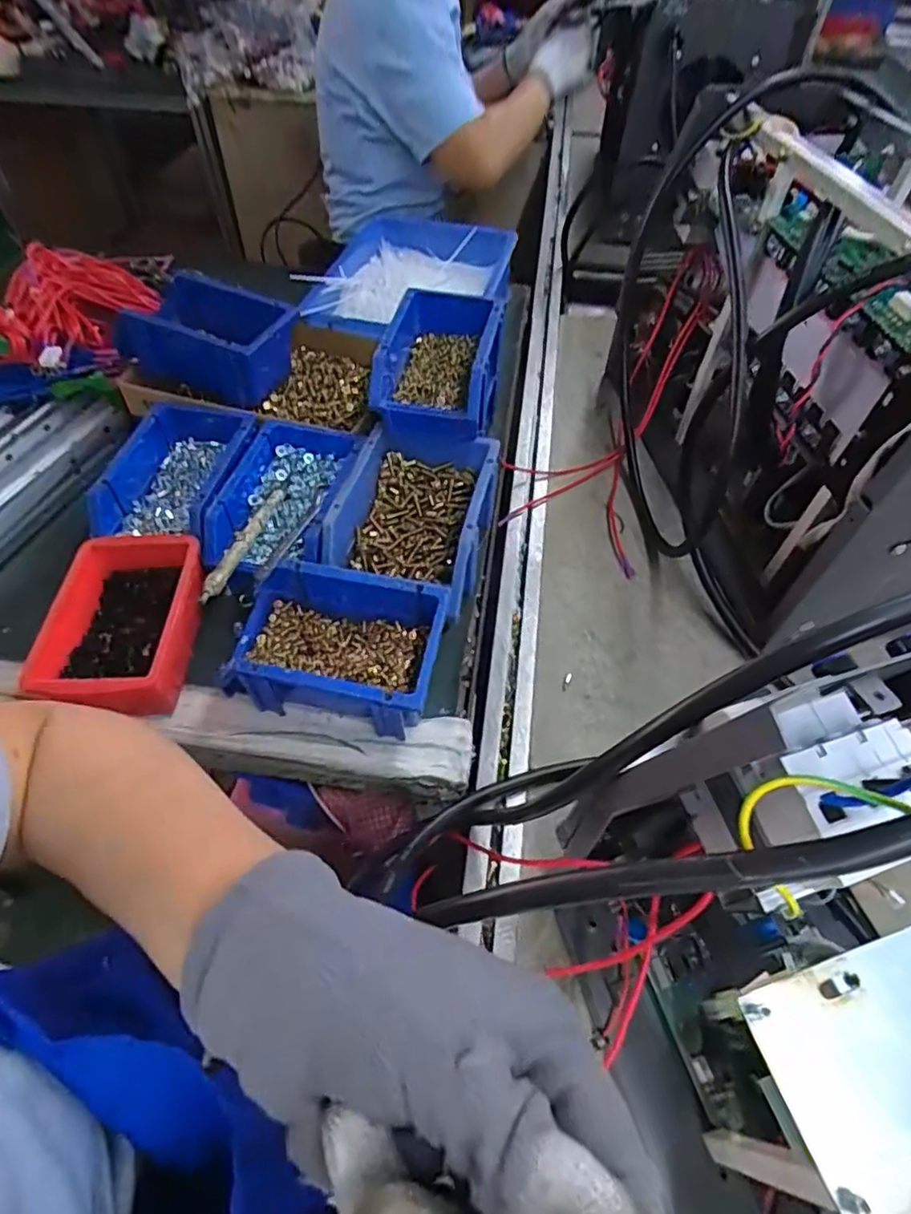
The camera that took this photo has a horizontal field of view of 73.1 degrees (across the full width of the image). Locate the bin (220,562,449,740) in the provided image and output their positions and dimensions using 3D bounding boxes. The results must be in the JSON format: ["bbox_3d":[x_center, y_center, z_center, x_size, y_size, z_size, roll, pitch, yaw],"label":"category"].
[{"bbox_3d":[-0.091,0.033,0.473,0.157,0.074,0.104,8,54,4],"label":"bin"}]

